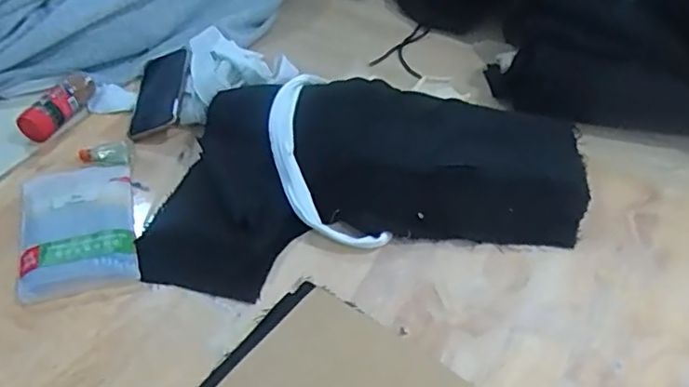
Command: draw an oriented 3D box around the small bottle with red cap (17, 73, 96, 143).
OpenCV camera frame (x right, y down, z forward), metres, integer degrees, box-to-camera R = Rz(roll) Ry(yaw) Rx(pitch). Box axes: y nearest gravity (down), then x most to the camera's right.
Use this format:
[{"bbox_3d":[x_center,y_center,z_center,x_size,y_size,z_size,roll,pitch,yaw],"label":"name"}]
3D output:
[{"bbox_3d":[-0.367,-0.115,0.787,0.049,0.034,0.118,16,47,16],"label":"small bottle with red cap"}]

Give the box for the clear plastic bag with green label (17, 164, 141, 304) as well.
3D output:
[{"bbox_3d":[-0.285,0.032,0.647,0.114,0.017,0.177,-12,46,-13],"label":"clear plastic bag with green label"}]

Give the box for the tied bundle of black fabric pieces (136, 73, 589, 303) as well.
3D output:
[{"bbox_3d":[0.022,-0.029,0.659,0.454,0.087,0.248,-2,44,-2],"label":"tied bundle of black fabric pieces"}]

